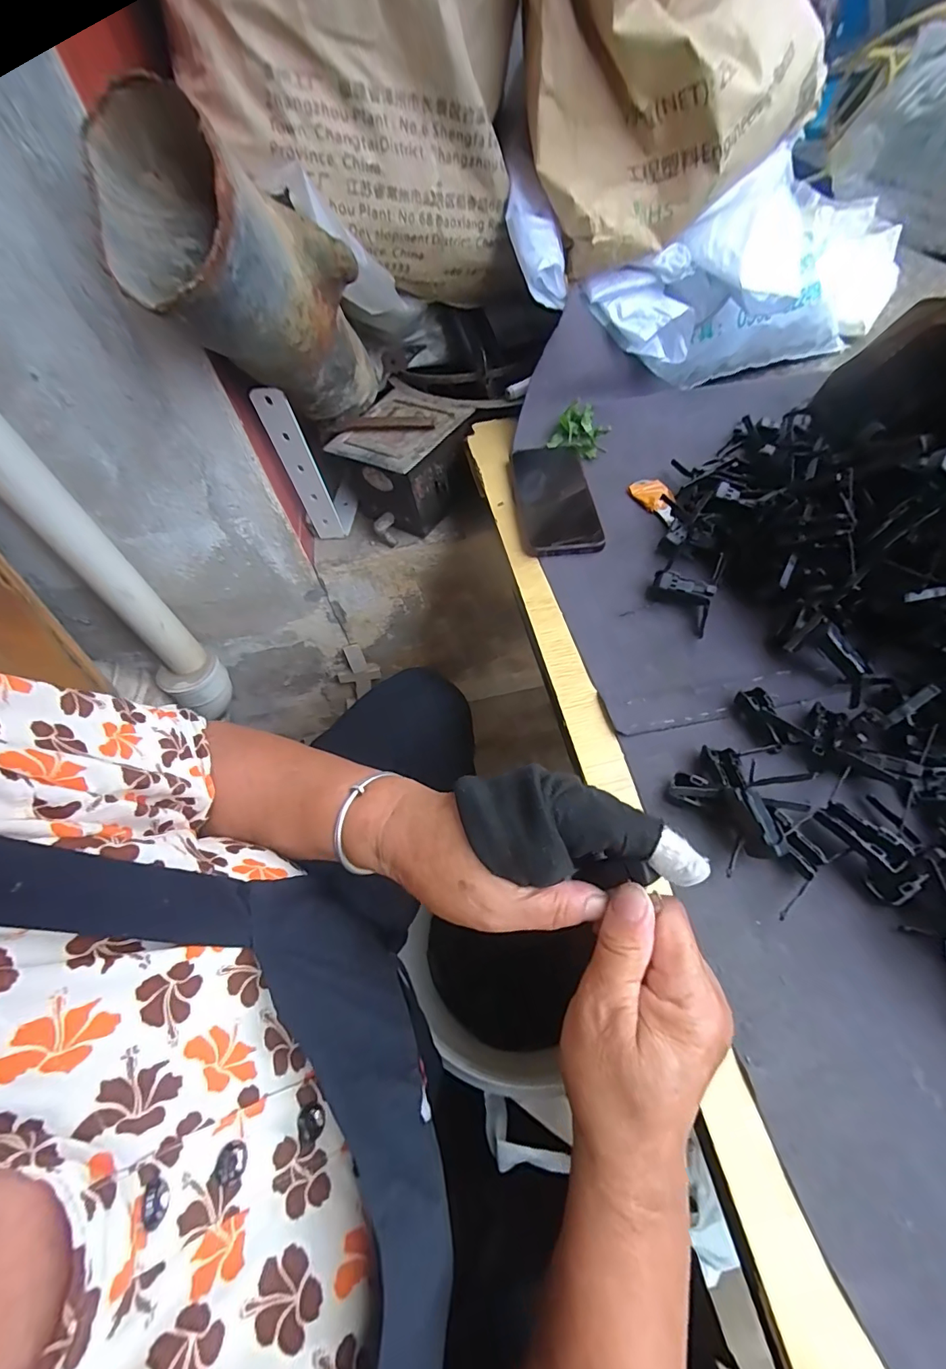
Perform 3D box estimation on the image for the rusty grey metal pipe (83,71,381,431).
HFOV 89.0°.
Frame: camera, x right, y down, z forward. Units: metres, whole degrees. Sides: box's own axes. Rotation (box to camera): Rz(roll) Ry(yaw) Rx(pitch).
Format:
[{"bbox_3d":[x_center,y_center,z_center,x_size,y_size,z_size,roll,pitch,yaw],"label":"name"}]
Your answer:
[{"bbox_3d":[-0.167,-0.325,0.442,0.115,0.317,0.118,11,100,11],"label":"rusty grey metal pipe"}]

